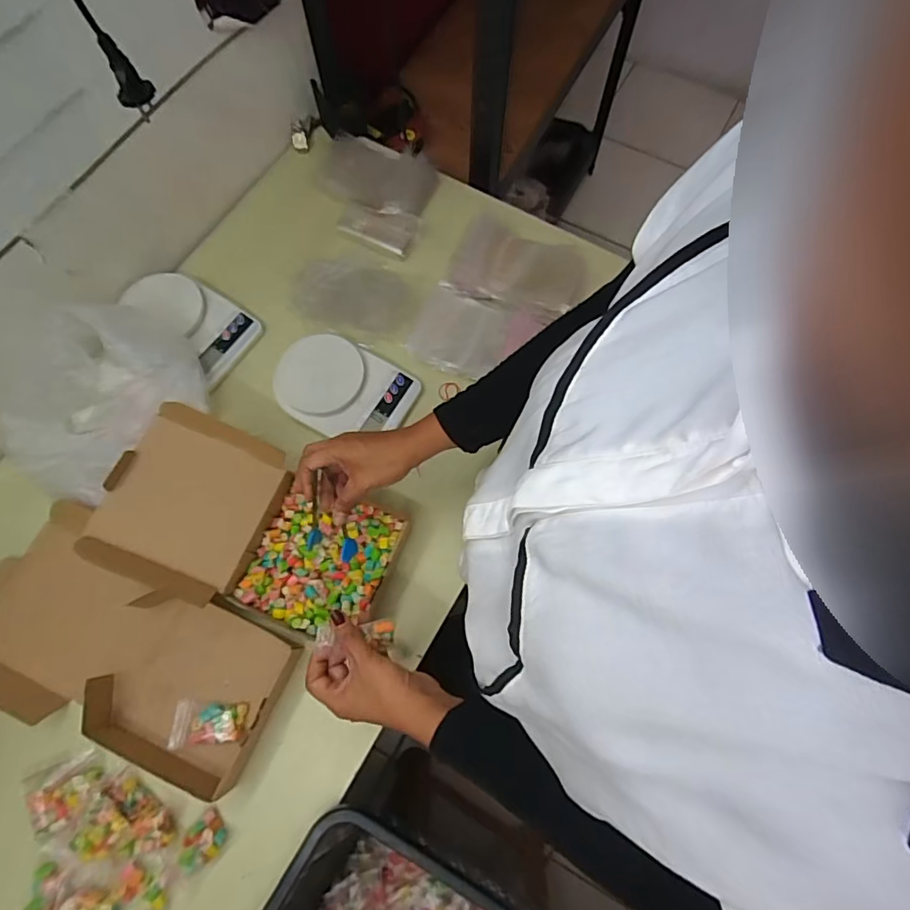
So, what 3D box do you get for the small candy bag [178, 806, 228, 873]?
[{"bbox_3d":[-0.262,0.402,0.555,0.039,0.012,0.056,43,76,13],"label":"small candy bag"}]

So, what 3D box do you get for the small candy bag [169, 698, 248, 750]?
[{"bbox_3d":[-0.272,0.299,0.595,0.080,0.017,0.045,0,71,0],"label":"small candy bag"}]

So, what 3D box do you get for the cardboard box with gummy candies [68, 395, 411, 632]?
[{"bbox_3d":[-0.227,0.093,0.611,0.307,0.106,0.199,22,72,7],"label":"cardboard box with gummy candies"}]

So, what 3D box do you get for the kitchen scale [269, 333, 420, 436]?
[{"bbox_3d":[-0.146,-0.087,0.700,0.174,0.034,0.126,22,72,7],"label":"kitchen scale"}]

